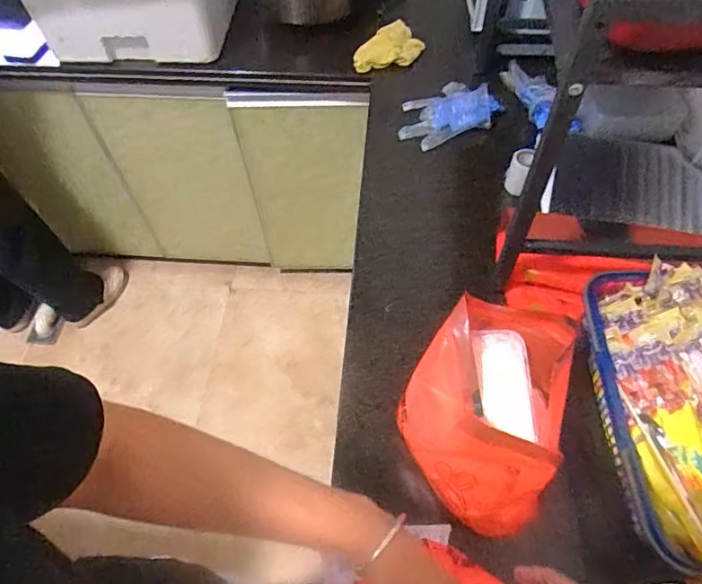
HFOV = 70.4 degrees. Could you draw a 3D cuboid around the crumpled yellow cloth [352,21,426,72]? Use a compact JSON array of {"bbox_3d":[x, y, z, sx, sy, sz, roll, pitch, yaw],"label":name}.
[{"bbox_3d":[0.077,-0.512,1.059,0.159,0.055,0.088,-25,60,-13],"label":"crumpled yellow cloth"}]

